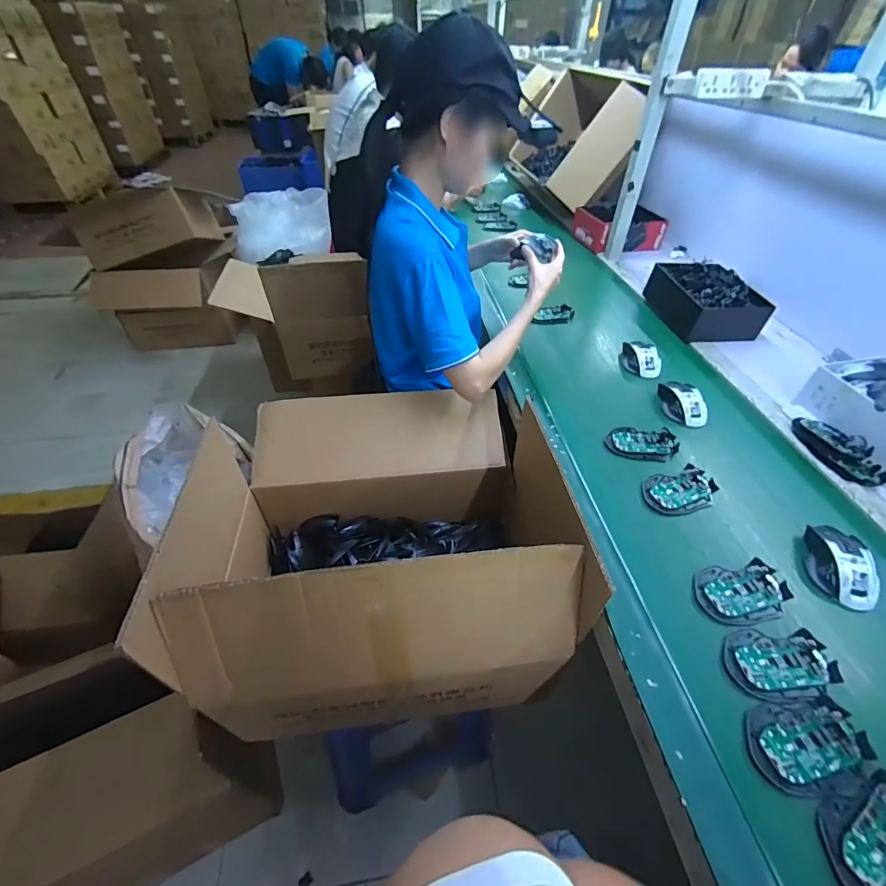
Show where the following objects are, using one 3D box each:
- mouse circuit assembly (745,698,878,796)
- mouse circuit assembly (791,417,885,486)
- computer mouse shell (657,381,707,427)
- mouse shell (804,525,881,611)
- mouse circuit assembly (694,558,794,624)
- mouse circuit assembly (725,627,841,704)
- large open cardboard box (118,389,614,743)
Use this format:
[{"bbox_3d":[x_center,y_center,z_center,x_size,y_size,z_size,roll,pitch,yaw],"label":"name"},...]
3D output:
[{"bbox_3d":[0.360,0.298,0.414,0.113,0.014,0.071,-2,46,-3],"label":"mouse circuit assembly"},{"bbox_3d":[0.658,0.003,0.698,0.071,0.039,0.146,-8,46,-9],"label":"mouse circuit assembly"},{"bbox_3d":[0.446,-0.078,0.779,0.068,0.025,0.106,5,46,4],"label":"computer mouse shell"},{"bbox_3d":[0.518,0.157,0.541,0.075,0.039,0.103,21,49,18],"label":"mouse shell"},{"bbox_3d":[0.375,0.186,0.526,0.110,0.015,0.071,-5,46,-7],"label":"mouse circuit assembly"},{"bbox_3d":[0.374,0.246,0.467,0.112,0.014,0.073,1,45,0],"label":"mouse circuit assembly"},{"bbox_3d":[-0.090,0.128,0.716,0.511,0.314,0.526,-3,46,-4],"label":"large open cardboard box"}]

